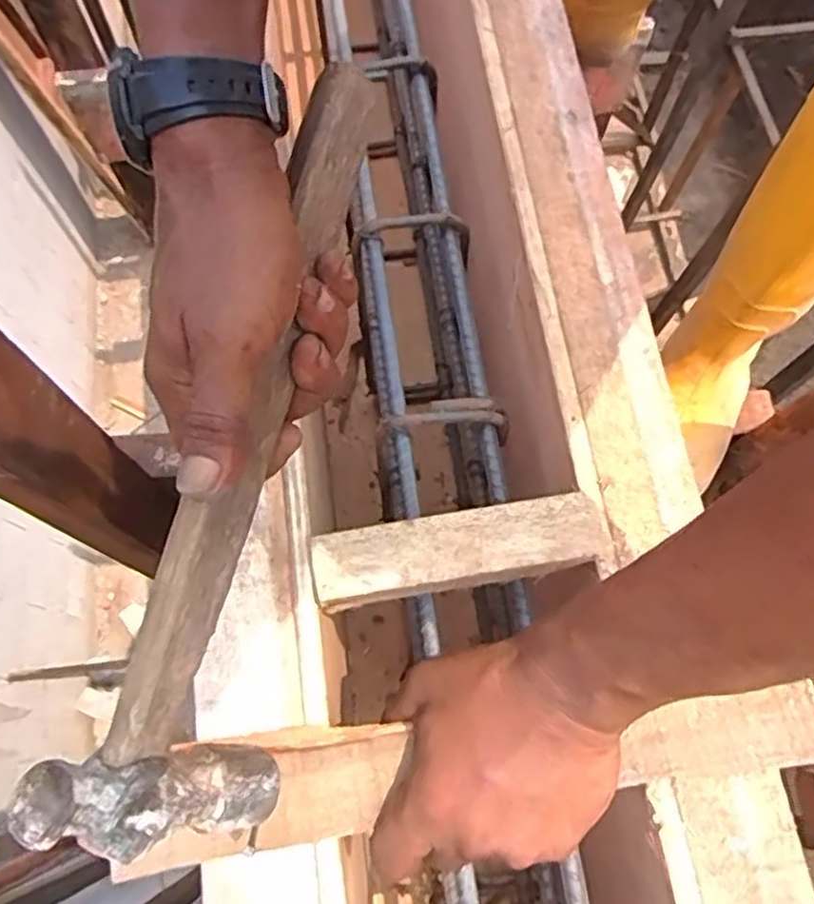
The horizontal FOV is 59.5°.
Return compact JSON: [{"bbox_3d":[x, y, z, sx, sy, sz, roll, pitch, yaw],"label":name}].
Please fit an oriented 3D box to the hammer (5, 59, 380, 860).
[{"bbox_3d":[-0.081,0.007,0.279,0.094,0.033,0.275,12,85,-38],"label":"hammer"}]

